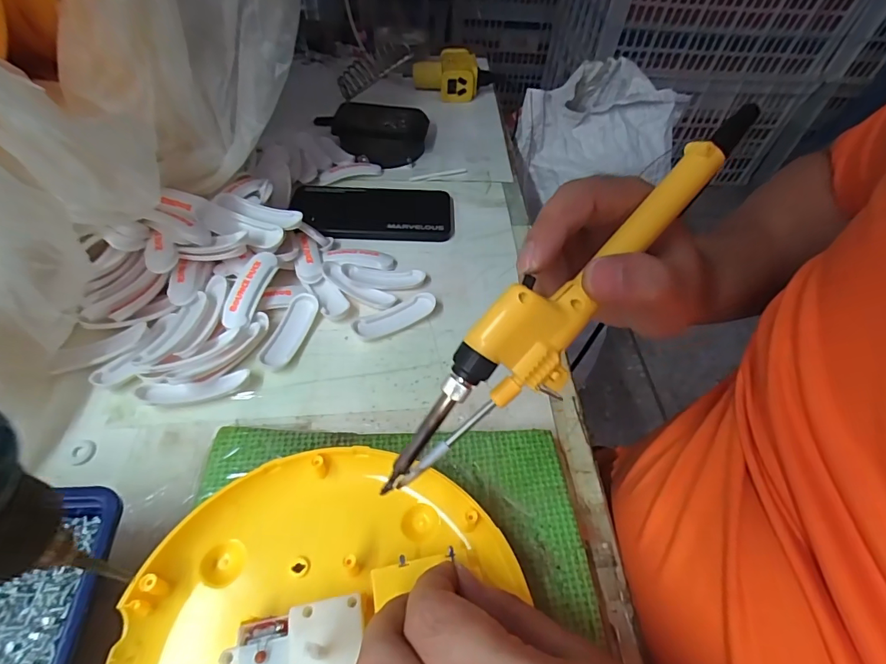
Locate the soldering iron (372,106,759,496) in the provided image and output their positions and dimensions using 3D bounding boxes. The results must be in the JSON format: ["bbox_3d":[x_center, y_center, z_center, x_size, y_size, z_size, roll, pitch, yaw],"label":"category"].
[{"bbox_3d":[0.056,-0.013,0.196,0.221,0.034,0.034,-45,63,-1],"label":"soldering iron"}]

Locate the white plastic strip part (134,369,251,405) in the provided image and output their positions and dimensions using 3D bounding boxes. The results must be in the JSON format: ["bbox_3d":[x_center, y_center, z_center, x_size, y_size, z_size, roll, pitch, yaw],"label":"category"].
[{"bbox_3d":[-0.169,0.039,0.305,0.067,0.016,0.020,-11,53,-13],"label":"white plastic strip part"}]

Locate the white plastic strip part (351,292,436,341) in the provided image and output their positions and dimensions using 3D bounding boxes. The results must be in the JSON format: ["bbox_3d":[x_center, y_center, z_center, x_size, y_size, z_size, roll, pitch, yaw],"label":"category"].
[{"bbox_3d":[-0.039,-0.012,0.359,0.069,0.013,0.020,-21,56,-20],"label":"white plastic strip part"}]

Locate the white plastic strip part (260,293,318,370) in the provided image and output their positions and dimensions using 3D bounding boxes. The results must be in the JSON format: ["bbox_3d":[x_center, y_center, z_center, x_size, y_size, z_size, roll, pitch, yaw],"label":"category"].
[{"bbox_3d":[-0.116,-0.001,0.342,0.023,0.012,0.068,12,51,5],"label":"white plastic strip part"}]

